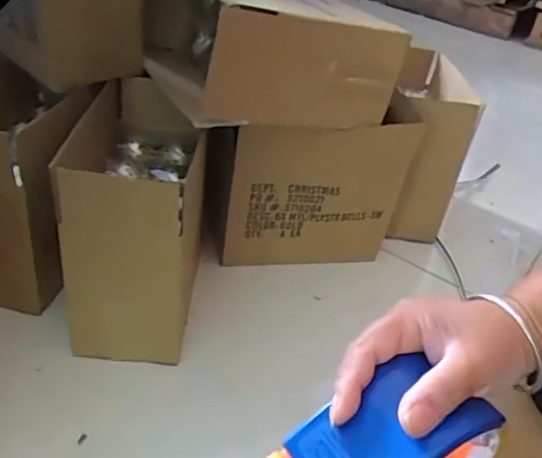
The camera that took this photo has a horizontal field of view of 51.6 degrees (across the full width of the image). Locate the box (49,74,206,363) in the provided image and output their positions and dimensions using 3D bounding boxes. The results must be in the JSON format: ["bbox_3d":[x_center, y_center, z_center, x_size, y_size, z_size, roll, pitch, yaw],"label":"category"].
[{"bbox_3d":[-0.150,-0.008,0.662,0.132,0.245,0.241,5,35,-4],"label":"box"}]

